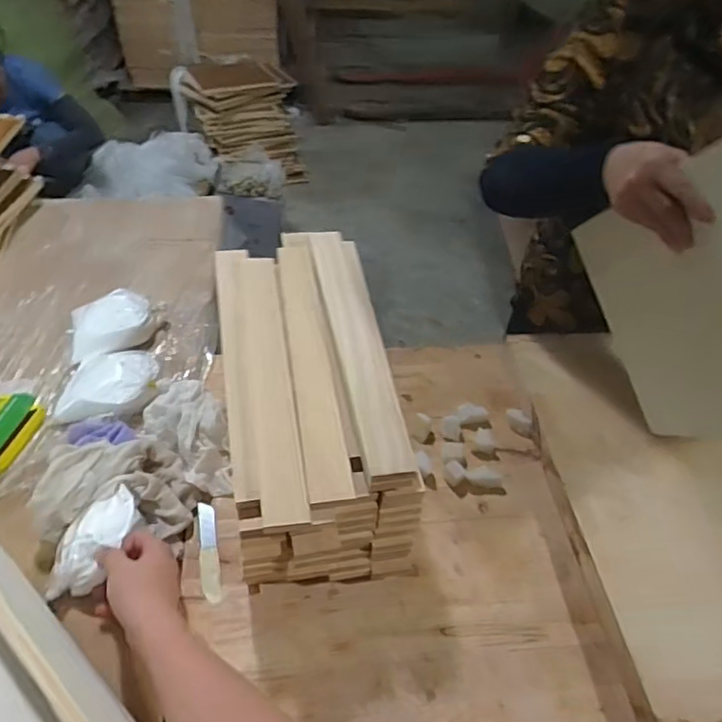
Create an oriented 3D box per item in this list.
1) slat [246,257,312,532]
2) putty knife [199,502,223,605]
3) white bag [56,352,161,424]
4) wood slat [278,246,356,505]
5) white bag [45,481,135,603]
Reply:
[{"bbox_3d":[-0.094,0.007,0.607,0.040,0.009,0.357,-5,49,-10],"label":"slat"},{"bbox_3d":[-0.165,0.203,0.629,0.020,0.011,0.108,-6,49,-13],"label":"putty knife"},{"bbox_3d":[-0.326,0.033,0.753,0.120,0.057,0.101,1,47,-3],"label":"white bag"},{"bbox_3d":[-0.055,-0.010,0.619,0.043,0.013,0.356,-8,50,-7],"label":"wood slat"},{"bbox_3d":[-0.273,0.181,0.599,0.073,0.050,0.101,1,44,-4],"label":"white bag"}]

